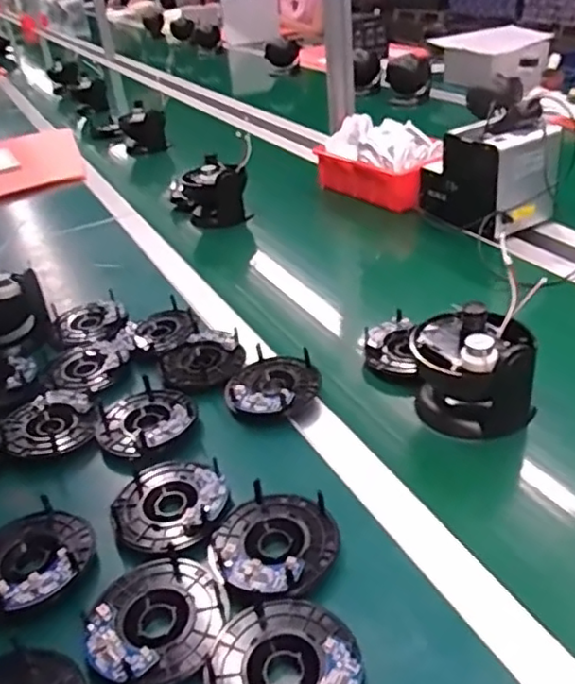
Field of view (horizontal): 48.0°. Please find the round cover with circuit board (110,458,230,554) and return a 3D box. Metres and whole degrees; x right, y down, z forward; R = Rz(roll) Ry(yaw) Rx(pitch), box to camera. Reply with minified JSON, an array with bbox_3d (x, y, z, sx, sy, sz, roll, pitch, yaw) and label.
[{"bbox_3d":[-0.107,0.138,0.570,0.103,0.016,0.097,18,40,34],"label":"round cover with circuit board"}]

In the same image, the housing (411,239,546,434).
[{"bbox_3d":[0.185,0.024,0.649,0.109,0.102,0.113,-3,33,7],"label":"housing"}]

